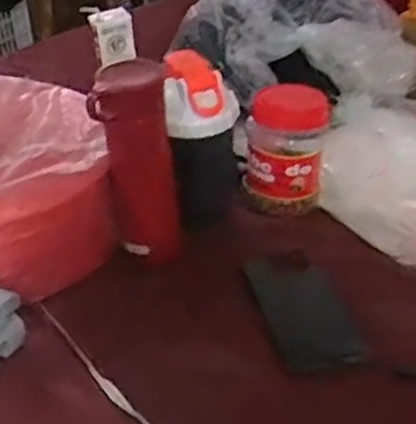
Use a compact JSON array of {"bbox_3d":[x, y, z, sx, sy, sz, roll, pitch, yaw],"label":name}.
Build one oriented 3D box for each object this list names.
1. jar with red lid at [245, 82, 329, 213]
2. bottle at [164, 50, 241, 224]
[{"bbox_3d":[0.091,-0.073,0.862,0.094,0.130,0.082,3,36,6],"label":"jar with red lid"},{"bbox_3d":[-0.003,-0.077,0.820,0.080,0.185,0.095,-4,36,-3],"label":"bottle"}]

